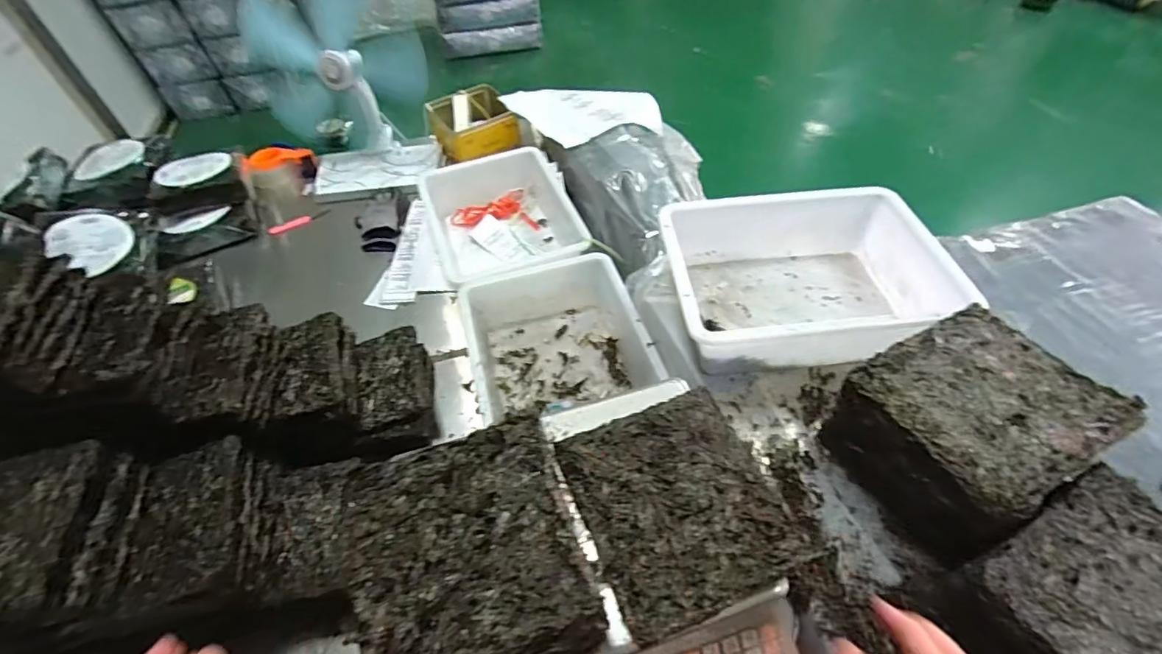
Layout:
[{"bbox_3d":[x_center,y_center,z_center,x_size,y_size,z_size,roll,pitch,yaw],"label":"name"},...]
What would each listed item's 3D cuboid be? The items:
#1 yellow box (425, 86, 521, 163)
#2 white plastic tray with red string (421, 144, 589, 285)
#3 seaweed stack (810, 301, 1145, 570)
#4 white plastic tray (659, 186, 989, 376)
[{"bbox_3d":[-0.280,-0.527,1.355,0.203,0.087,0.198,-21,52,-14],"label":"yellow box"},{"bbox_3d":[-0.172,-0.222,1.117,0.273,0.118,0.354,-17,51,-11],"label":"white plastic tray with red string"},{"bbox_3d":[0.405,0.115,0.566,0.195,0.143,0.180,-24,52,-16],"label":"seaweed stack"},{"bbox_3d":[0.306,-0.073,0.758,0.351,0.119,0.291,-3,50,1],"label":"white plastic tray"}]

